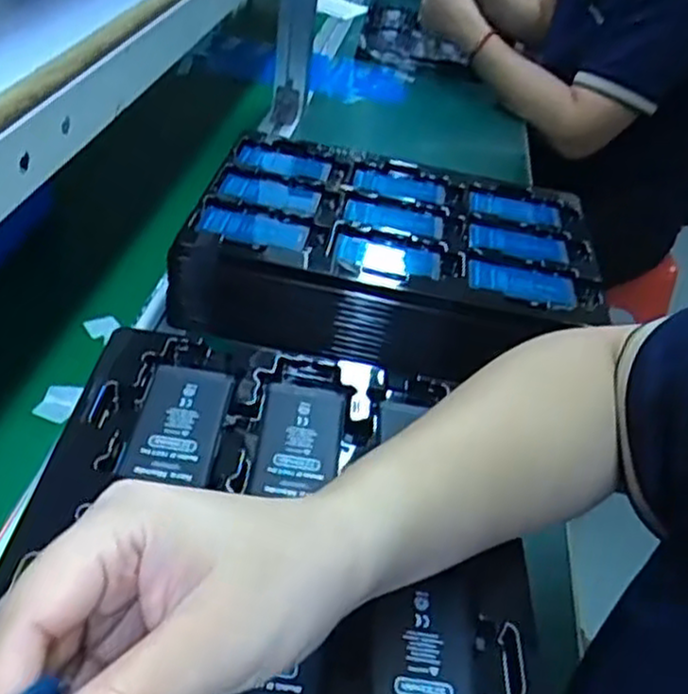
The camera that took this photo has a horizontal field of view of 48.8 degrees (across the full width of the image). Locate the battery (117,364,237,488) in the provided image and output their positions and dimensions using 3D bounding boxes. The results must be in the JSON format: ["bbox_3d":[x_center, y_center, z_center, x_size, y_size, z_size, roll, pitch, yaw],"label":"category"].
[{"bbox_3d":[-0.086,0.038,0.397,0.044,0.007,0.079,9,37,-1],"label":"battery"}]

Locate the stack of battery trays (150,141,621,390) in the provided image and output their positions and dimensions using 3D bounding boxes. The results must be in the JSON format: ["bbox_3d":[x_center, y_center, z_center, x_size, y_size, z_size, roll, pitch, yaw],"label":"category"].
[{"bbox_3d":[0.044,-0.082,0.650,0.329,0.070,0.241,10,42,5],"label":"stack of battery trays"}]

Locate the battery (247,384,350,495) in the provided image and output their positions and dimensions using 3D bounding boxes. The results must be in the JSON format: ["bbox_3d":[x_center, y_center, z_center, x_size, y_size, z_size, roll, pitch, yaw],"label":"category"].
[{"bbox_3d":[-0.023,0.047,0.402,0.044,0.006,0.075,8,37,-3],"label":"battery"}]

